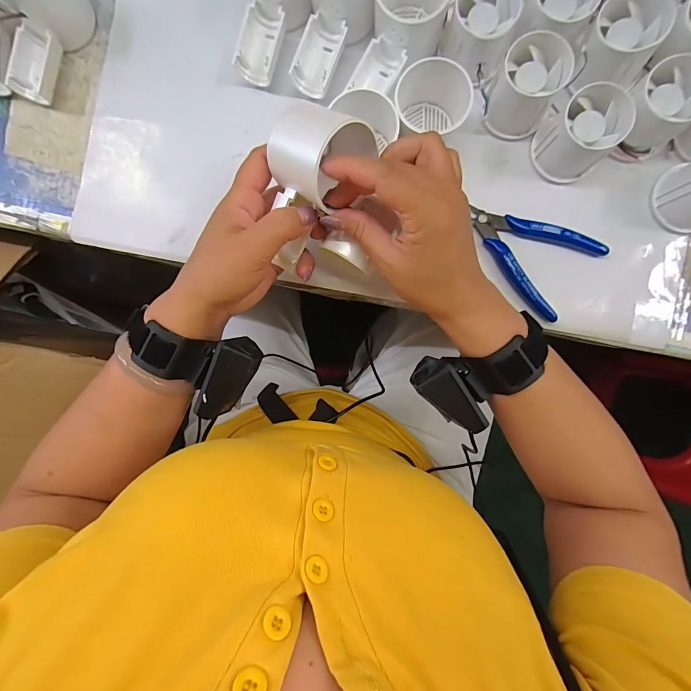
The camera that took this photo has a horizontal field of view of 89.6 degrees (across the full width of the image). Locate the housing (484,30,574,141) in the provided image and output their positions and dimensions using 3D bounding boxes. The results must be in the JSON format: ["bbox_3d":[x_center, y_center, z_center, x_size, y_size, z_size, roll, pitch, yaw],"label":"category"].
[{"bbox_3d":[0.151,-0.214,0.292,0.050,0.045,0.056,22,91,3],"label":"housing"}]

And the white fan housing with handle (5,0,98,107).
[{"bbox_3d":[-0.277,-0.286,0.312,0.051,0.057,0.111,12,91,3],"label":"white fan housing with handle"}]

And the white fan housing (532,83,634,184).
[{"bbox_3d":[0.192,-0.174,0.287,0.054,0.046,0.055,0,90,3],"label":"white fan housing"}]

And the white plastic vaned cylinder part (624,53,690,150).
[{"bbox_3d":[0.249,-0.189,0.278,0.053,0.048,0.049,0,90,3],"label":"white plastic vaned cylinder part"}]

